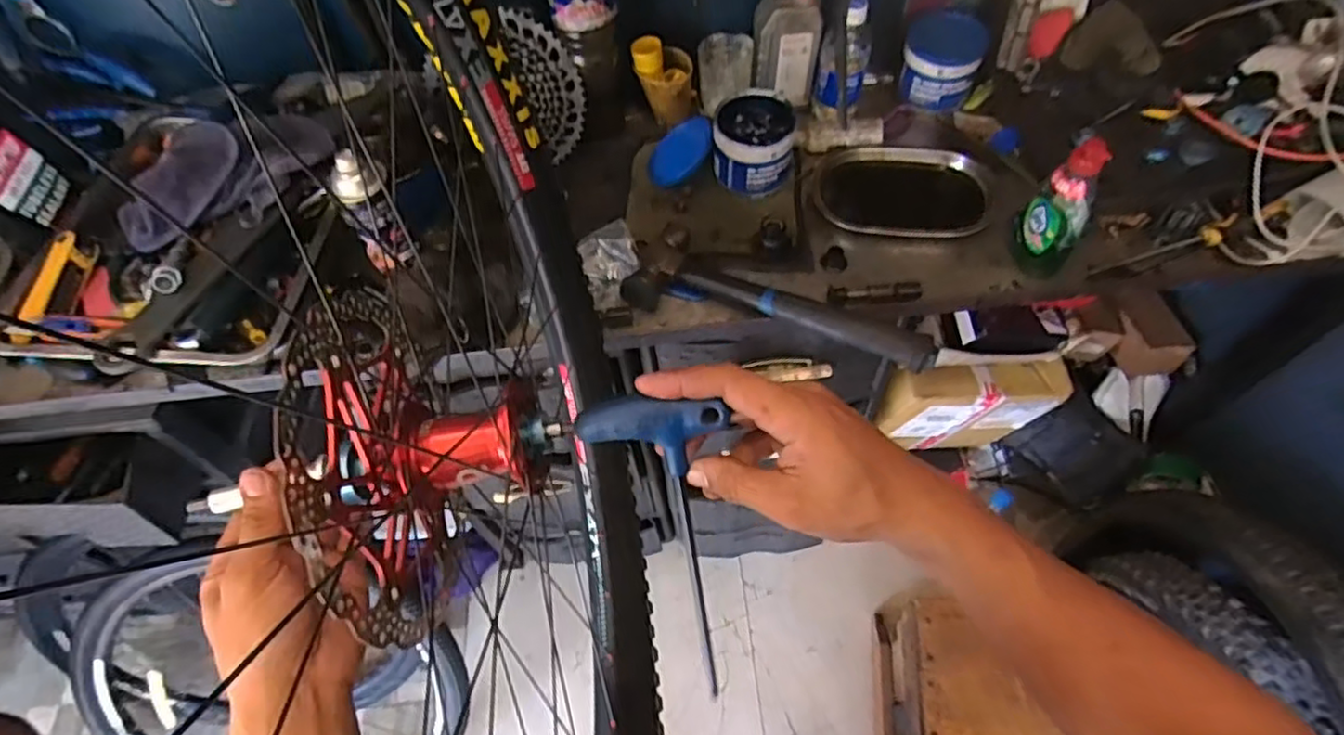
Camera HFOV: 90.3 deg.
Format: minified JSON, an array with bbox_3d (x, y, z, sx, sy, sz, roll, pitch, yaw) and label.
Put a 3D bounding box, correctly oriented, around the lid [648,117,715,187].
[{"bbox_3d":[0.012,-0.288,0.882,0.098,0.008,0.103,-17,53,25],"label":"lid"}]

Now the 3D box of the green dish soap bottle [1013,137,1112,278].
[{"bbox_3d":[0.419,-0.173,0.715,0.063,0.152,0.057,23,61,16],"label":"green dish soap bottle"}]

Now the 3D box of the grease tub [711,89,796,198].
[{"bbox_3d":[0.105,-0.278,0.847,0.101,0.085,0.097,-1,57,1],"label":"grease tub"}]

